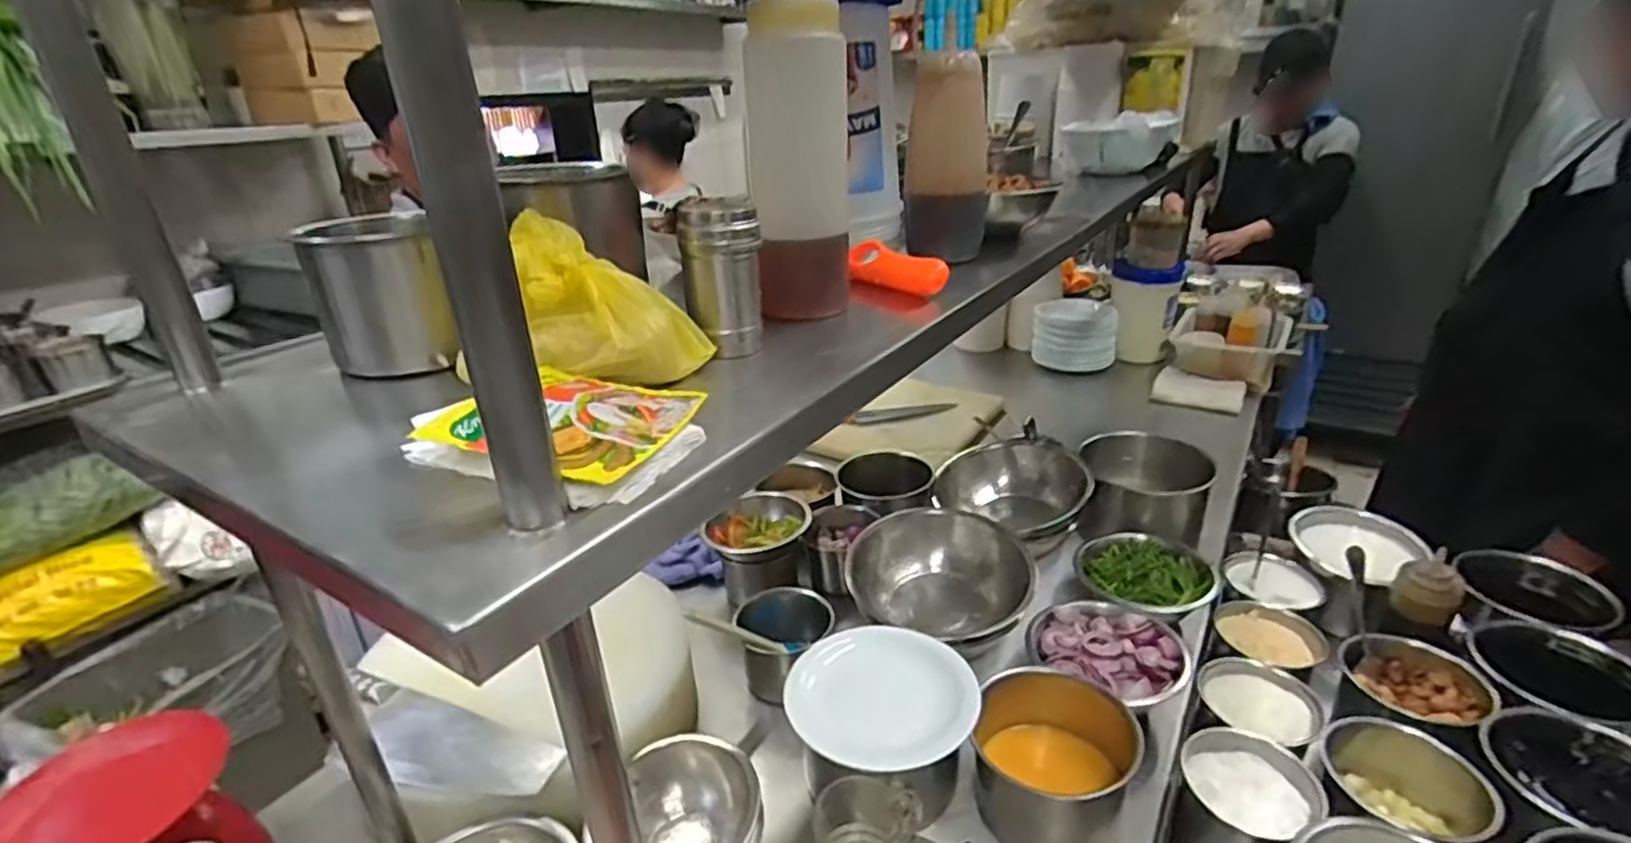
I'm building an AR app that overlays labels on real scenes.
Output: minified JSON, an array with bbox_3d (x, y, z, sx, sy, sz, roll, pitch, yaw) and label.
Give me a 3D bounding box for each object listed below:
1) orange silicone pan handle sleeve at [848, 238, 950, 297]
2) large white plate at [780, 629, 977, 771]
[{"bbox_3d":[0.065,-0.131,0.624,0.029,0.027,0.106,-21,31,-37],"label":"orange silicone pan handle sleeve"},{"bbox_3d":[0.064,0.268,0.723,0.181,0.025,0.132,8,53,-3],"label":"large white plate"}]

